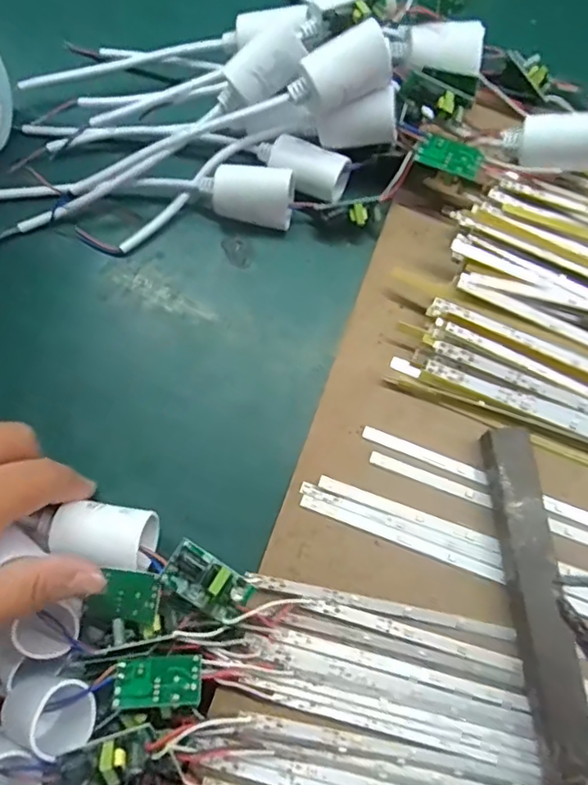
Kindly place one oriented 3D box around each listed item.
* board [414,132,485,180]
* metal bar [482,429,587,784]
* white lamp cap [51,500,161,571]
[{"bbox_3d":[0.086,-0.130,0.322,0.034,0.004,0.021,18,75,9],"label":"board"},{"bbox_3d":[0.112,0.121,0.253,0.021,0.023,0.211,-4,71,-1],"label":"metal bar"},{"bbox_3d":[-0.086,0.065,0.269,0.044,0.025,0.027,9,71,4],"label":"white lamp cap"}]

